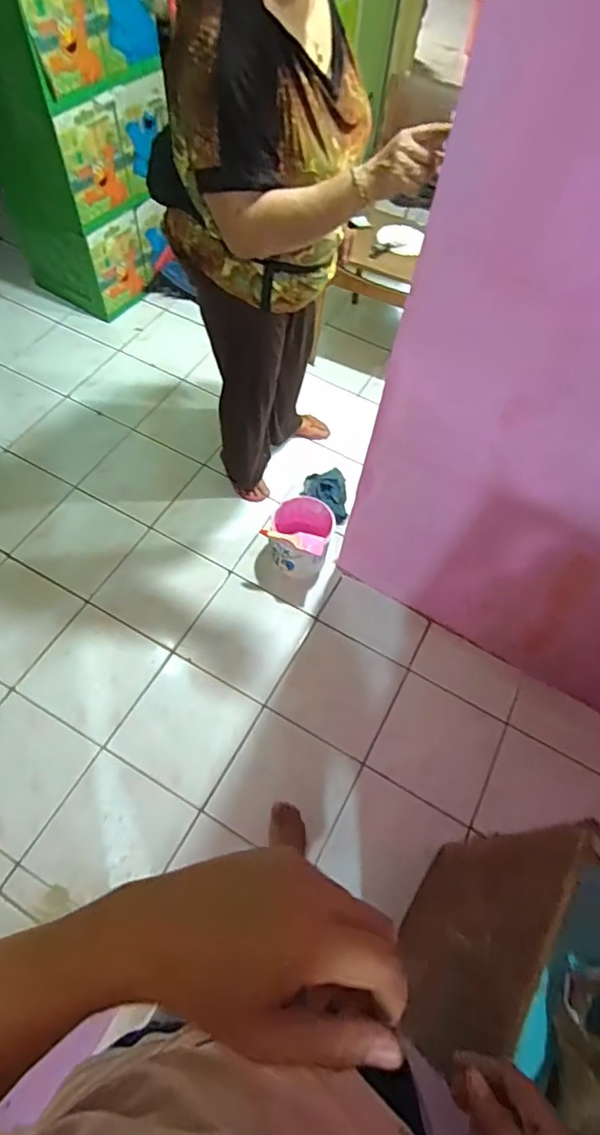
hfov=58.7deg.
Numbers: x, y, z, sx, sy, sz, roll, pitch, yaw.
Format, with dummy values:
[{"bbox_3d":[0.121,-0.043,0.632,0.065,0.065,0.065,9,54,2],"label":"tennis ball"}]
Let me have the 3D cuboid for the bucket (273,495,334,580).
[{"bbox_3d":[0.003,-0.084,1.608,0.172,0.188,0.202,23,63,9],"label":"bucket"}]

